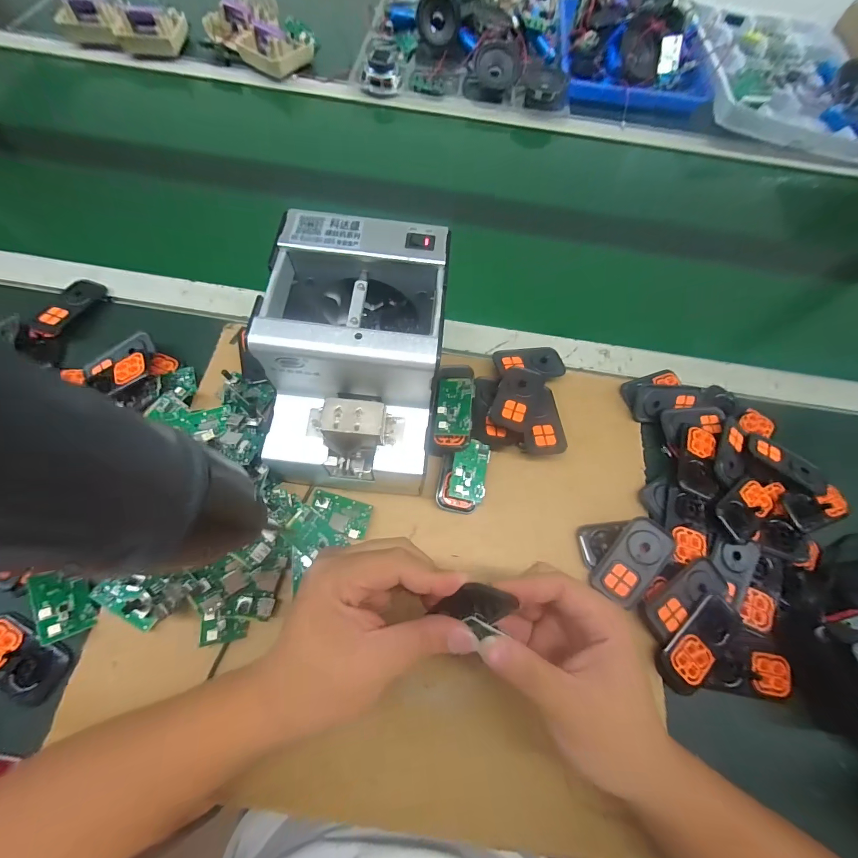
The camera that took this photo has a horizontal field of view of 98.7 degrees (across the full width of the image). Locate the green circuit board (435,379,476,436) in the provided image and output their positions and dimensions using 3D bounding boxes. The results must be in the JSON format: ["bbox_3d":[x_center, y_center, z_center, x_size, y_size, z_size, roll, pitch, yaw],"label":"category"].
[{"bbox_3d":[0.024,-0.020,0.336,0.034,0.008,0.056,2,67,13],"label":"green circuit board"}]

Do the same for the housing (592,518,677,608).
[{"bbox_3d":[0.175,0.112,0.314,0.039,0.014,0.073,39,71,13],"label":"housing"}]

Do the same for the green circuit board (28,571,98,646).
[{"bbox_3d":[-0.287,0.135,0.288,0.008,0.032,0.053,-41,70,25],"label":"green circuit board"}]

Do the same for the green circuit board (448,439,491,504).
[{"bbox_3d":[0.038,0.037,0.333,0.033,0.008,0.054,14,74,-10],"label":"green circuit board"}]

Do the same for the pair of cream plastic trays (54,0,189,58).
[{"bbox_3d":[-0.498,-0.656,0.598,0.189,0.044,0.090,7,67,0],"label":"pair of cream plastic trays"}]

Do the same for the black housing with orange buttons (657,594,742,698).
[{"bbox_3d":[0.219,0.172,0.297,0.081,0.011,0.037,-38,74,-16],"label":"black housing with orange buttons"}]

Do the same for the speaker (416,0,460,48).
[{"bbox_3d":[0.016,-0.707,0.635,0.070,0.067,0.028,4,41,0],"label":"speaker"}]

